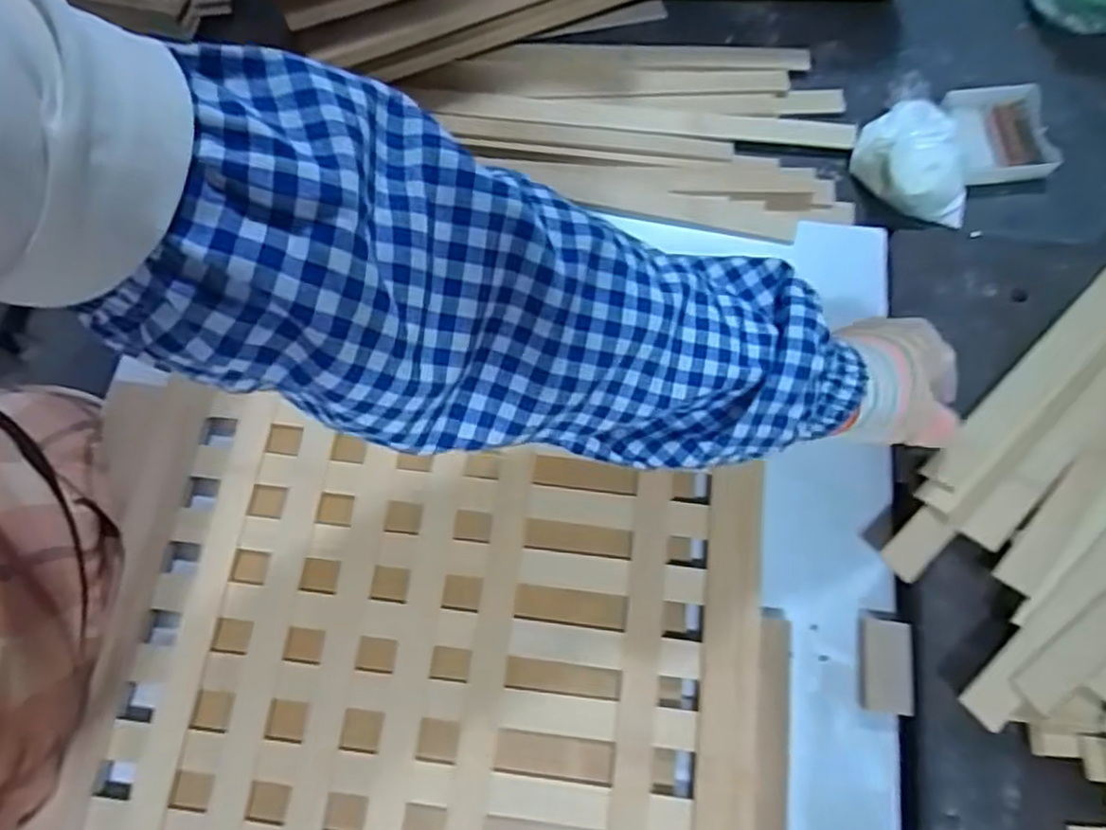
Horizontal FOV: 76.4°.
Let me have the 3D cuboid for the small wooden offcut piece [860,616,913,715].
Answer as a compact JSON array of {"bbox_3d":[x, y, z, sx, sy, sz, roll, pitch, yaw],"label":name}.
[{"bbox_3d":[0.196,0.147,0.413,0.028,0.004,0.051,0,71,22],"label":"small wooden offcut piece"}]

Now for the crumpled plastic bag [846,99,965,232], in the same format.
[{"bbox_3d":[0.276,-0.197,0.531,0.081,0.035,0.091,4,72,3],"label":"crumpled plastic bag"}]

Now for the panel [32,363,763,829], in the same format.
[{"bbox_3d":[-0.094,0.218,0.389,0.402,0.024,0.431,6,69,3],"label":"panel"}]

